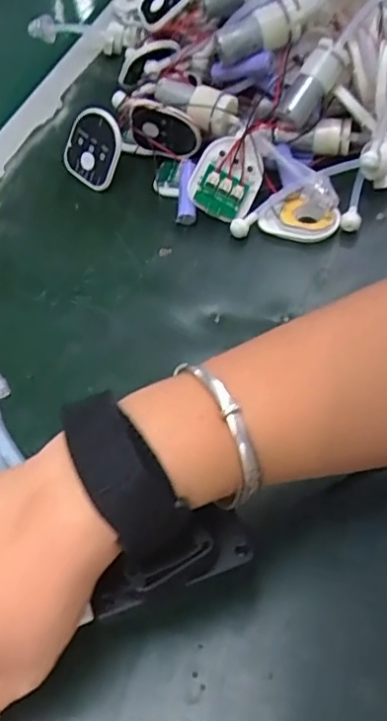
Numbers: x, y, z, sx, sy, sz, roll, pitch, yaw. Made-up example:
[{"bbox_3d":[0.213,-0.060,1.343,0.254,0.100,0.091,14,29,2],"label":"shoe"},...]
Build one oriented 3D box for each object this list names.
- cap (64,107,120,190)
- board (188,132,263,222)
[{"bbox_3d":[-0.079,-0.168,0.464,0.047,0.060,0.005,41,35,6],"label":"cap"},{"bbox_3d":[0.026,-0.137,0.433,0.049,0.059,0.012,27,11,-7],"label":"board"}]

